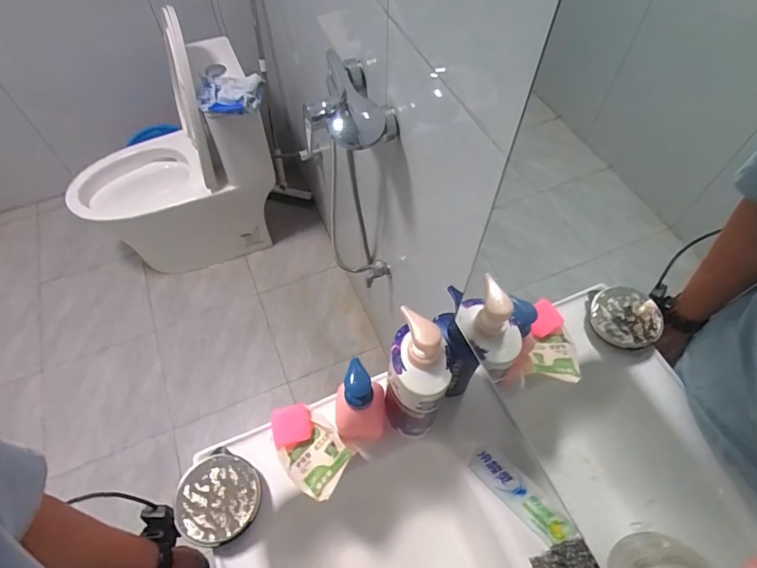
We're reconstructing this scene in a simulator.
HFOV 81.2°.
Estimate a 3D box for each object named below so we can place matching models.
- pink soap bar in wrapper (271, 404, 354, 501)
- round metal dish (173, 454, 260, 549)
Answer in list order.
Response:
[{"bbox_3d":[-0.105,0.235,0.635,0.133,0.022,0.080,37,66,20],"label":"pink soap bar in wrapper"},{"bbox_3d":[-0.212,0.286,0.593,0.102,0.042,0.108,0,59,0],"label":"round metal dish"}]

